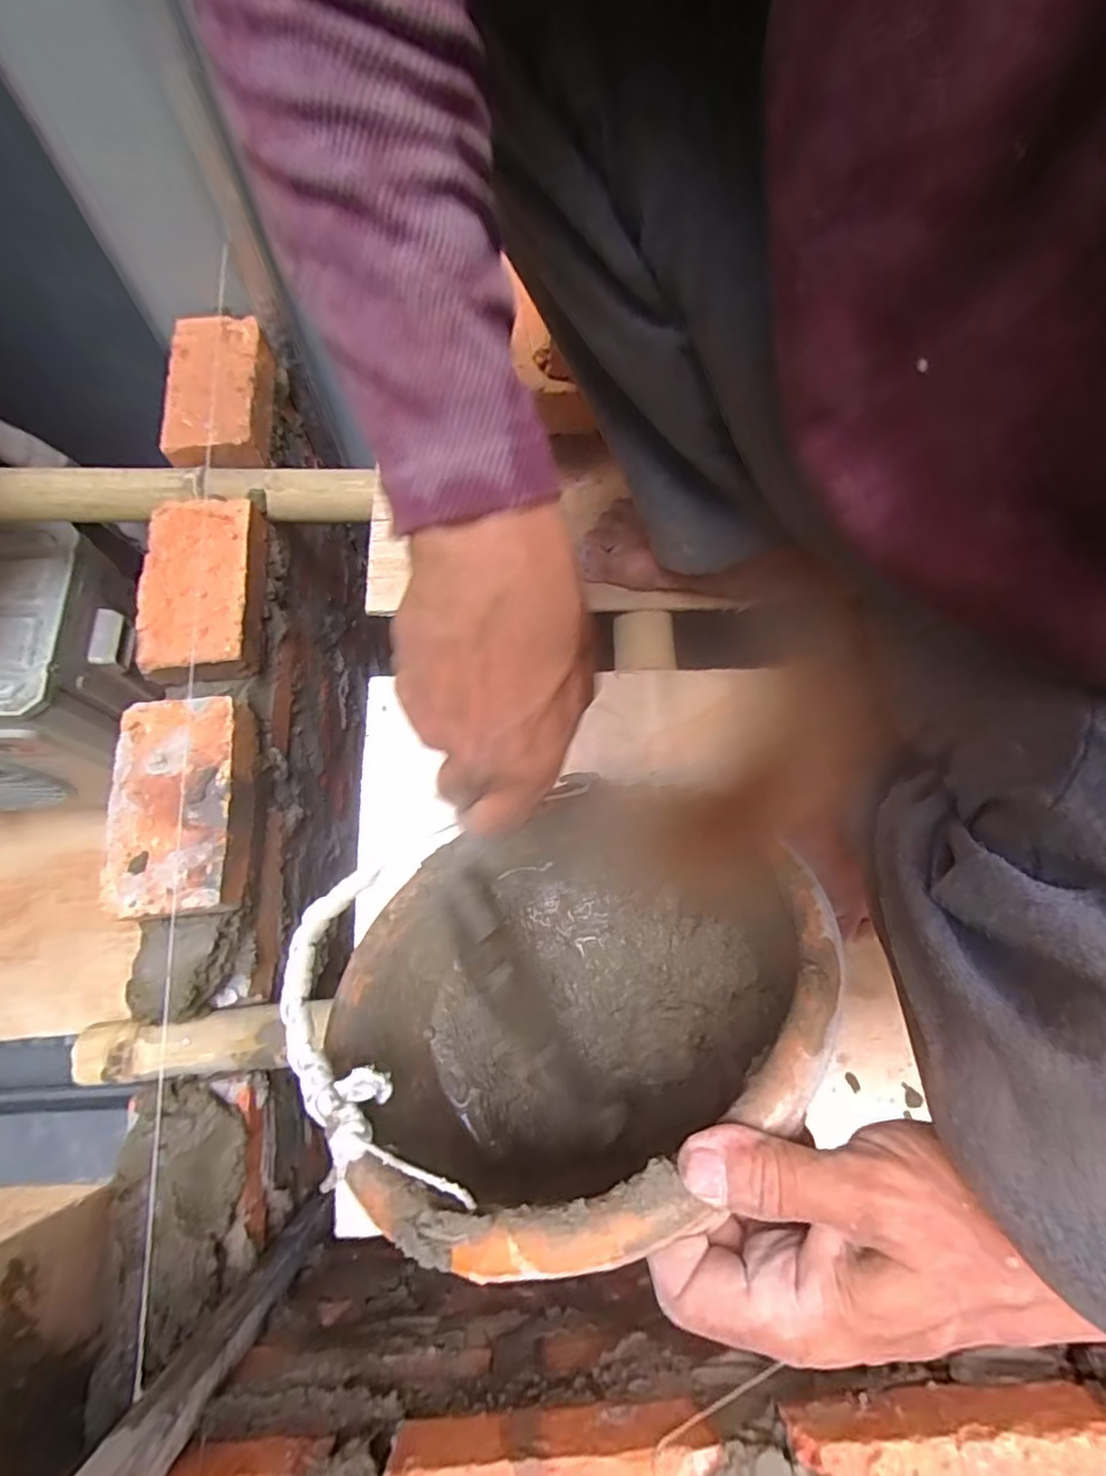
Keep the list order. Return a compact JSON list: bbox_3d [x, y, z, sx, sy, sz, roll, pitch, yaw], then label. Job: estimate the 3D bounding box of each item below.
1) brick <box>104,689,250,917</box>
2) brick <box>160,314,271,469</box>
[{"bbox_3d":[-0.340,0.062,0.556,0.106,0.050,0.200,-3,71,-3],"label":"brick"},{"bbox_3d":[-0.365,-0.378,0.666,0.097,0.042,0.180,-5,71,-4],"label":"brick"}]

